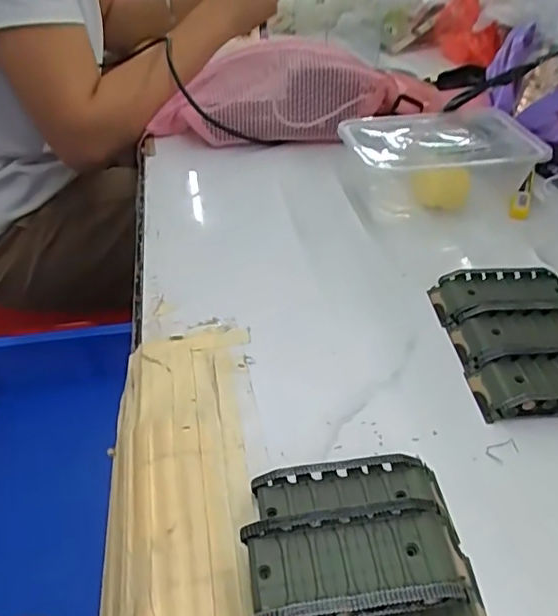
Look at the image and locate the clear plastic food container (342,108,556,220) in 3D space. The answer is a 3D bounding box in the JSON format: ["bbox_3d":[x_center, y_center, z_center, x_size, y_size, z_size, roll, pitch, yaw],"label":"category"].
[{"bbox_3d":[0.150,-0.139,0.547,0.167,0.050,0.110,-3,39,-4],"label":"clear plastic food container"}]

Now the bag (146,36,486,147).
[{"bbox_3d":[0.037,-0.247,0.654,0.328,0.086,0.090,-2,39,-3],"label":"bag"}]

